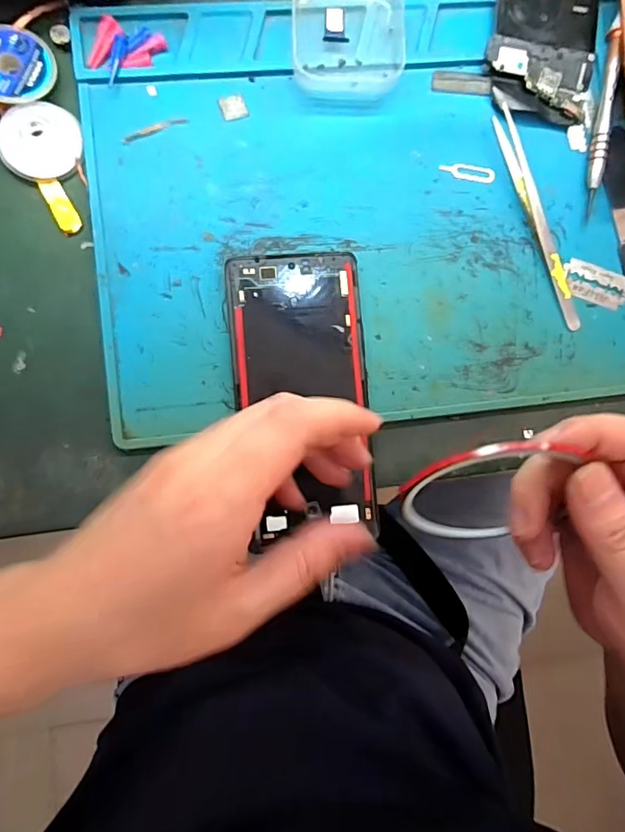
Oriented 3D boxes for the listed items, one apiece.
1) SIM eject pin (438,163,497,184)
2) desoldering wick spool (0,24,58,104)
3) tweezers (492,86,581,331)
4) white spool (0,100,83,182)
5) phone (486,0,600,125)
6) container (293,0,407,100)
[{"bbox_3d":[0.092,-0.146,0.296,0.033,0.004,0.010,12,88,-4],"label":"SIM eject pin"},{"bbox_3d":[-0.164,-0.190,0.270,0.043,0.013,0.046,0,89,-4],"label":"desoldering wick spool"},{"bbox_3d":[0.133,-0.122,0.295,0.011,0.011,0.146,-20,91,-4],"label":"tweezers"},{"bbox_3d":[-0.150,-0.150,0.273,0.042,0.009,0.039,0,89,-4],"label":"white spool"},{"bbox_3d":[0.138,-0.223,0.299,0.065,0.008,0.087,6,89,-4],"label":"phone"},{"bbox_3d":[0.020,-0.220,0.284,0.062,0.017,0.071,-2,89,-4],"label":"container"}]

